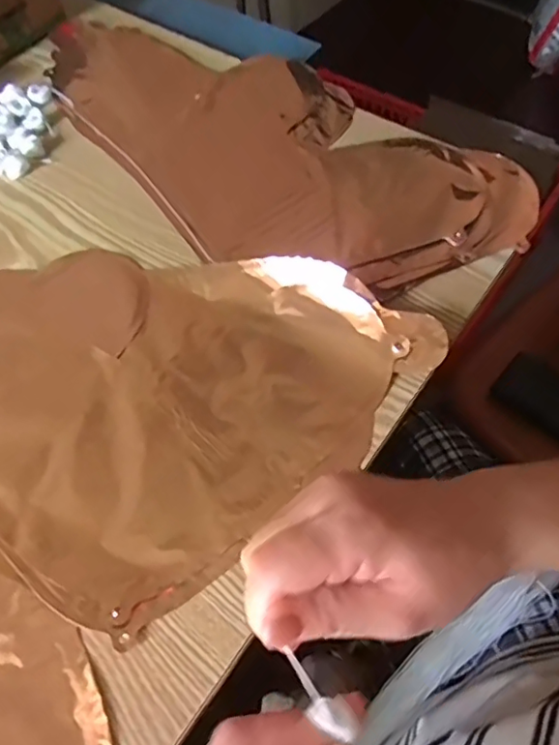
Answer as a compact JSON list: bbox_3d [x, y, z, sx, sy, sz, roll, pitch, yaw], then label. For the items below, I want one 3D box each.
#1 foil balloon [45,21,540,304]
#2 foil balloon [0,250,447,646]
[{"bbox_3d":[-0.020,-0.208,0.500,0.220,0.014,0.444,-39,66,-18],"label":"foil balloon"},{"bbox_3d":[-0.132,-0.025,0.391,0.384,0.023,0.259,31,67,20],"label":"foil balloon"}]

